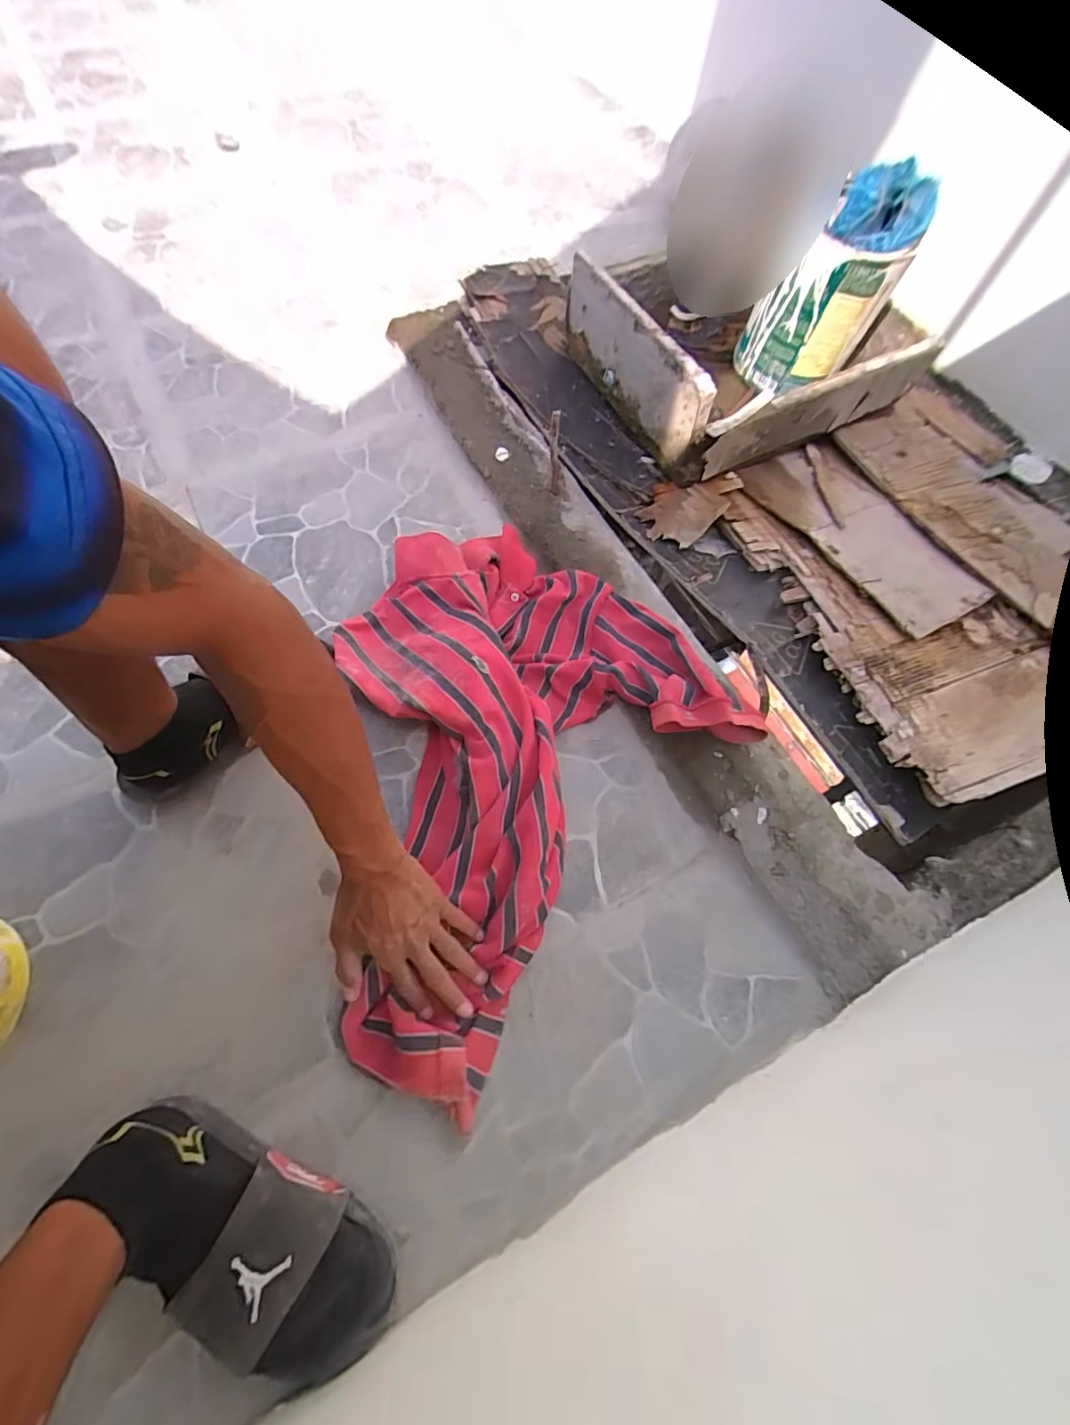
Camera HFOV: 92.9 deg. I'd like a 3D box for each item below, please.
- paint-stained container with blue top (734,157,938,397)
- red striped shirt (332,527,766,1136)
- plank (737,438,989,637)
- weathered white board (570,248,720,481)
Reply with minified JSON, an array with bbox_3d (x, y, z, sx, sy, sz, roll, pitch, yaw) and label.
[{"bbox_3d":[0.405,-0.599,0.710,0.166,0.230,0.142,26,70,7],"label":"paint-stained container with blue top"},{"bbox_3d":[-0.076,0.033,0.572,0.470,0.080,0.547,41,73,14],"label":"red striped shirt"},{"bbox_3d":[0.481,-0.272,0.756,0.212,0.022,0.361,-29,67,-23],"label":"plank"},{"bbox_3d":[0.138,-0.521,0.765,0.021,0.149,0.344,-28,72,-13],"label":"weathered white board"}]

